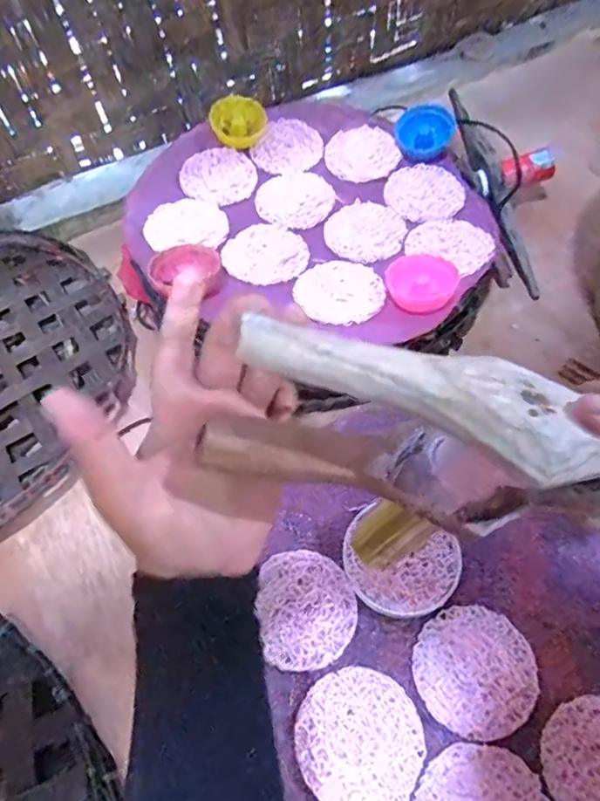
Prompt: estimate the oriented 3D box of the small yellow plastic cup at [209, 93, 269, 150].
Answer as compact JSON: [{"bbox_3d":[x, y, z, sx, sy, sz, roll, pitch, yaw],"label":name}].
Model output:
[{"bbox_3d":[-0.070,-0.314,0.626,0.063,0.034,0.057,-7,56,0],"label":"small yellow plastic cup"}]

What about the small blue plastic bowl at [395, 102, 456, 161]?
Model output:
[{"bbox_3d":[0.136,-0.295,0.609,0.059,0.034,0.057,32,65,23],"label":"small blue plastic bowl"}]

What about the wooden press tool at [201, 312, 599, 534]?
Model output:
[{"bbox_3d":[0.093,0.025,0.263,0.261,0.075,0.057,12,55,-12],"label":"wooden press tool"}]

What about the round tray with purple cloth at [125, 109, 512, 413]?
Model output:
[{"bbox_3d":[0.012,-0.171,0.585,0.356,0.086,0.339,38,64,23],"label":"round tray with purple cloth"}]

